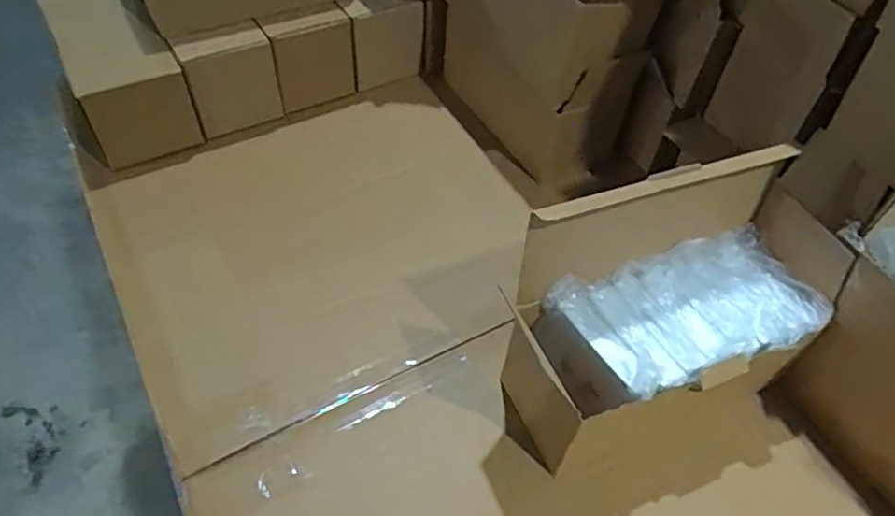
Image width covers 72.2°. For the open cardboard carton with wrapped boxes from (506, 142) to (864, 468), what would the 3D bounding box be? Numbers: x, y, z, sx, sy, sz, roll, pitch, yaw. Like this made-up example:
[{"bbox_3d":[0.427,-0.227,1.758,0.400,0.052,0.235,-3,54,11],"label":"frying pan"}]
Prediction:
[{"bbox_3d":[0.169,0.042,0.441,0.234,0.184,0.123,-18,53,-18],"label":"open cardboard carton with wrapped boxes"}]

